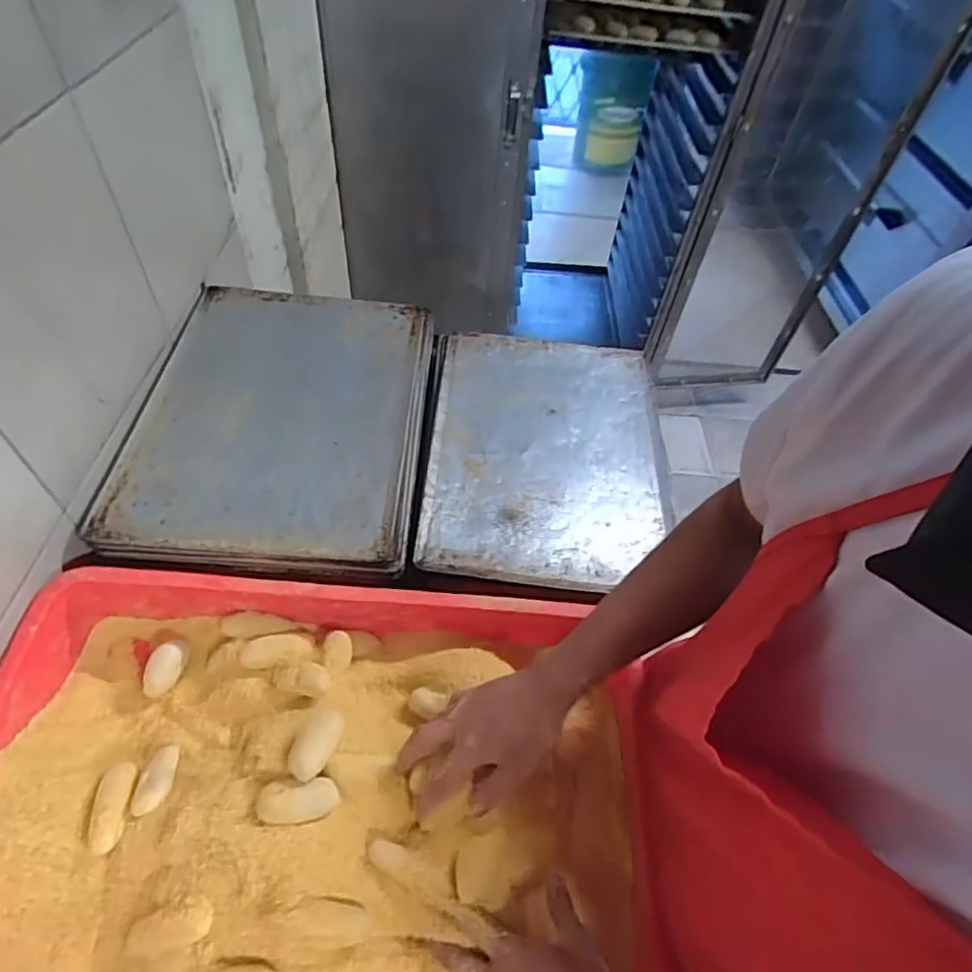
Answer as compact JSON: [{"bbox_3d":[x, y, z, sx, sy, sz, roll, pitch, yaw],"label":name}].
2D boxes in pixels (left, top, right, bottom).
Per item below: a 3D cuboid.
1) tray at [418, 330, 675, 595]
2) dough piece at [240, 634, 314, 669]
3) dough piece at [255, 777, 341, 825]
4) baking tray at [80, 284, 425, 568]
[{"bbox_3d":[0.086,-0.050,0.820,0.321,0.031,0.430,8,53,-5],"label":"tray"},{"bbox_3d":[-0.217,0.168,0.604,0.070,0.017,0.030,-8,50,-12],"label":"dough piece"},{"bbox_3d":[-0.157,0.262,0.486,0.064,0.014,0.031,-1,49,-6],"label":"dough piece"},{"bbox_3d":[-0.259,-0.101,0.760,0.344,0.028,0.445,6,56,-6],"label":"baking tray"}]

